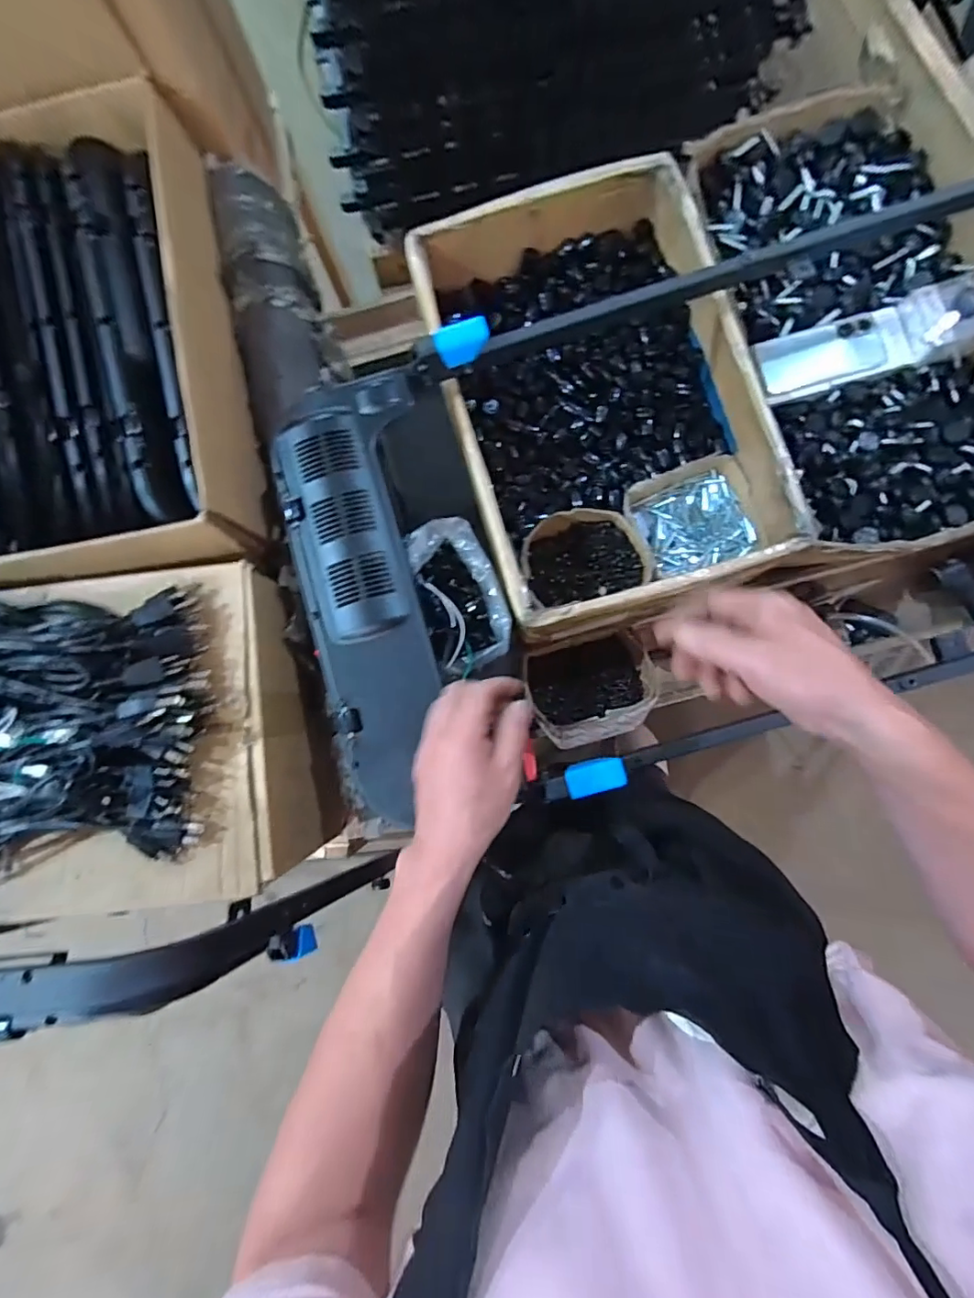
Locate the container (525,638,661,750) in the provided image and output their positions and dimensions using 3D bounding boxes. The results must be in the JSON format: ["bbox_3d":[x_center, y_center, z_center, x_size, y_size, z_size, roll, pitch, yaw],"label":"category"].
[{"bbox_3d":[0.144,0.059,0.746,0.170,0.080,0.140,-15,83,3],"label":"container"}]

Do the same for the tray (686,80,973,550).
[{"bbox_3d":[0.502,-0.433,0.699,0.325,0.098,0.590,-23,83,2],"label":"tray"}]

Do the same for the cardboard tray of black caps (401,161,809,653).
[{"bbox_3d":[0.139,-0.310,0.711,0.346,0.159,0.525,-16,83,3],"label":"cardboard tray of black caps"}]

